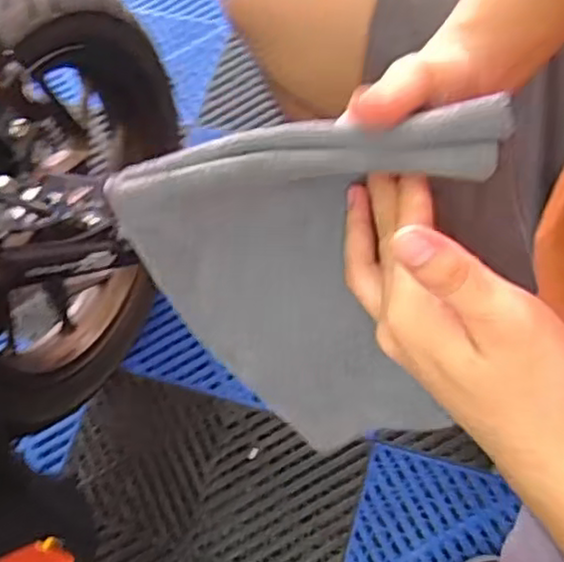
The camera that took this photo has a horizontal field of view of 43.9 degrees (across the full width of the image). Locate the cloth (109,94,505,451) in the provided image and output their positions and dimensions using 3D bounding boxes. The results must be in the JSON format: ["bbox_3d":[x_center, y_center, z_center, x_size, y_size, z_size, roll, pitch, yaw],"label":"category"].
[{"bbox_3d":[0.018,0.006,0.363,0.176,0.136,0.132,-8,70,0],"label":"cloth"}]

